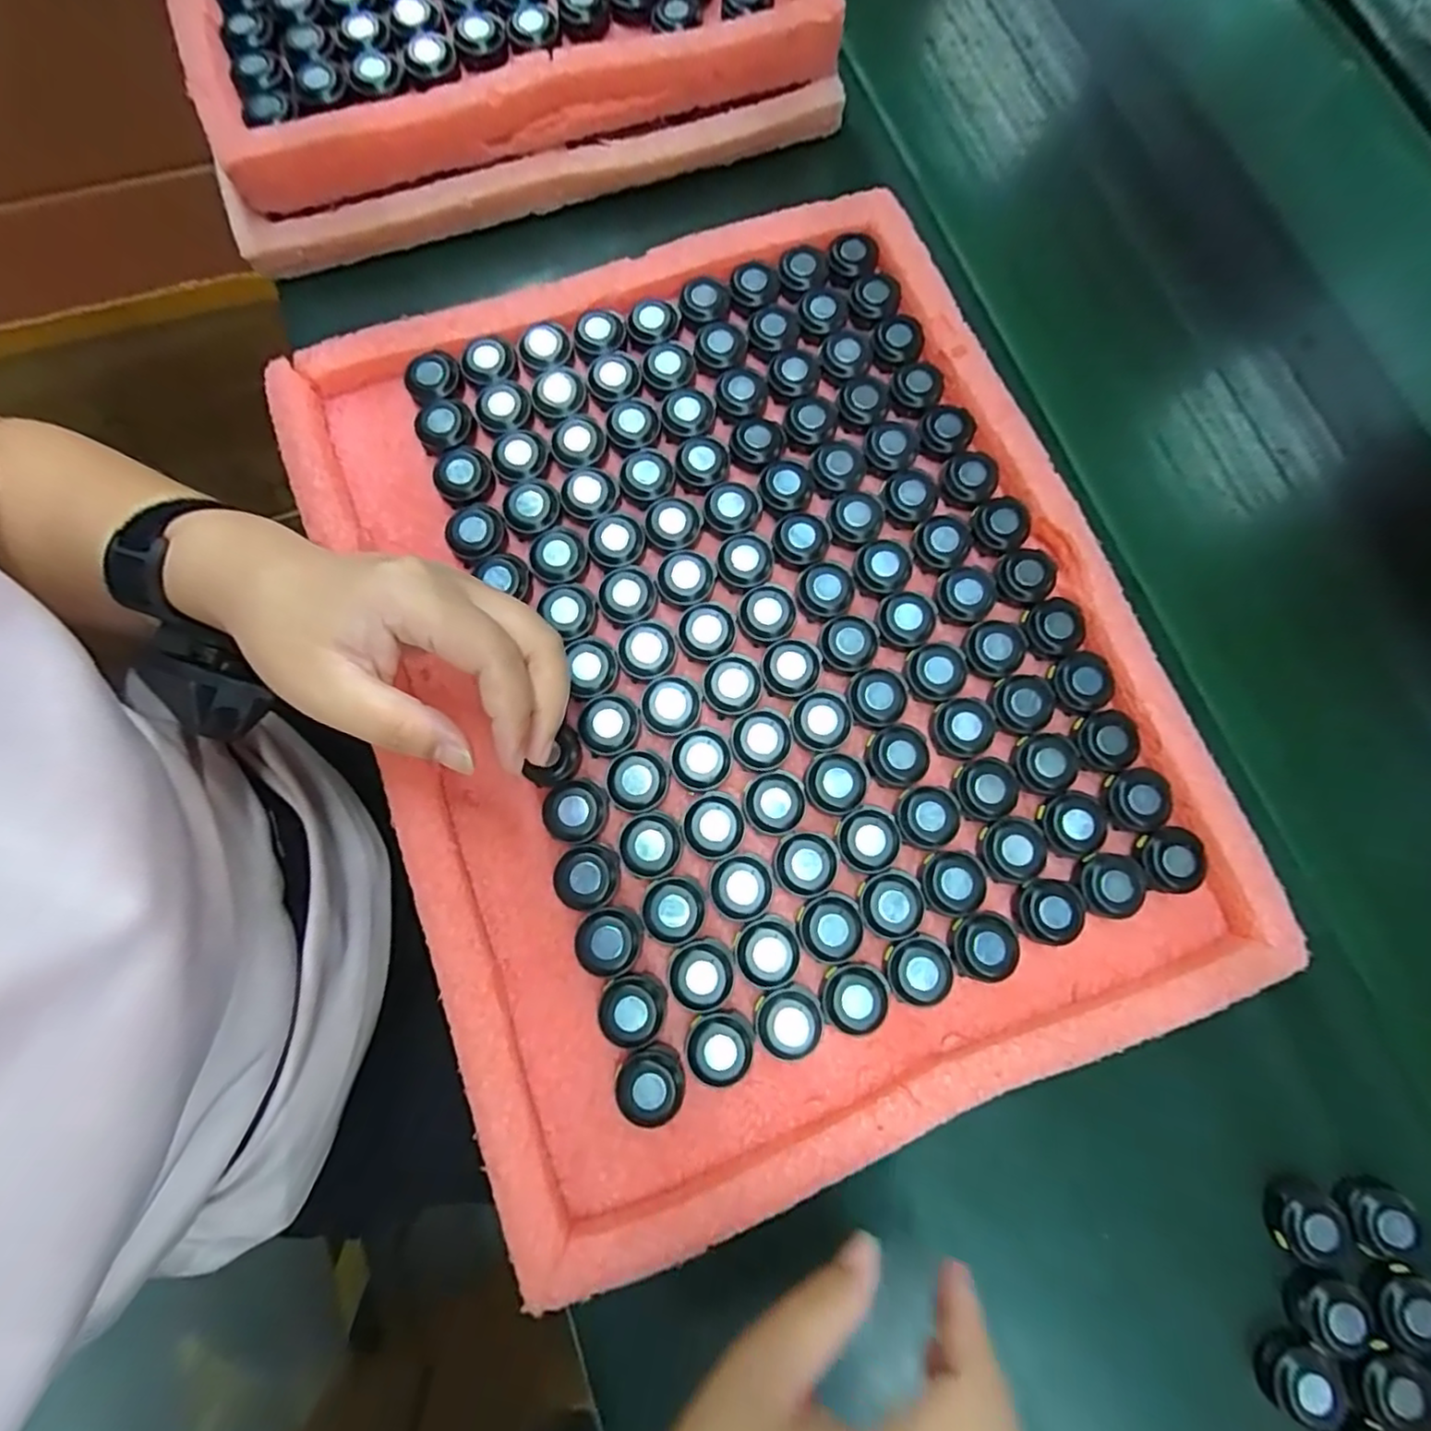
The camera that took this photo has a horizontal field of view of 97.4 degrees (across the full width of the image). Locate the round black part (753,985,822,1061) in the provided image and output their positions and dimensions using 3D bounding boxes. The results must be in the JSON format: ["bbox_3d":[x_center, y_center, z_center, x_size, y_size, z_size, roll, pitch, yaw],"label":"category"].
[{"bbox_3d":[0.032,0.135,0.279,0.029,0.012,0.030,0,78,0],"label":"round black part"}]

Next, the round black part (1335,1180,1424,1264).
[{"bbox_3d":[0.299,0.228,0.283,0.025,0.015,0.031,-12,79,-3],"label":"round black part"}]

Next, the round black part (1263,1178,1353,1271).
[{"bbox_3d":[0.266,0.229,0.283,0.030,0.012,0.032,0,78,0],"label":"round black part"}]

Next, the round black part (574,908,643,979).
[{"bbox_3d":[-0.048,0.102,0.283,0.028,0.014,0.028,0,78,0],"label":"round black part"}]

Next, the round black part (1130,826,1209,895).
[{"bbox_3d":[0.215,0.068,0.296,0.028,0.012,0.030,0,78,0],"label":"round black part"}]

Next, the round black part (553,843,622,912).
[{"bbox_3d":[-0.058,0.074,0.288,0.027,0.014,0.029,0,78,0],"label":"round black part"}]

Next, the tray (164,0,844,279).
[{"bbox_3d":[-0.175,-0.554,0.401,0.358,0.026,0.496,-19,79,-4],"label":"tray"}]

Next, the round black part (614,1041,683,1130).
[{"bbox_3d":[-0.027,0.158,0.272,0.028,0.012,0.030,0,78,0],"label":"round black part"}]

